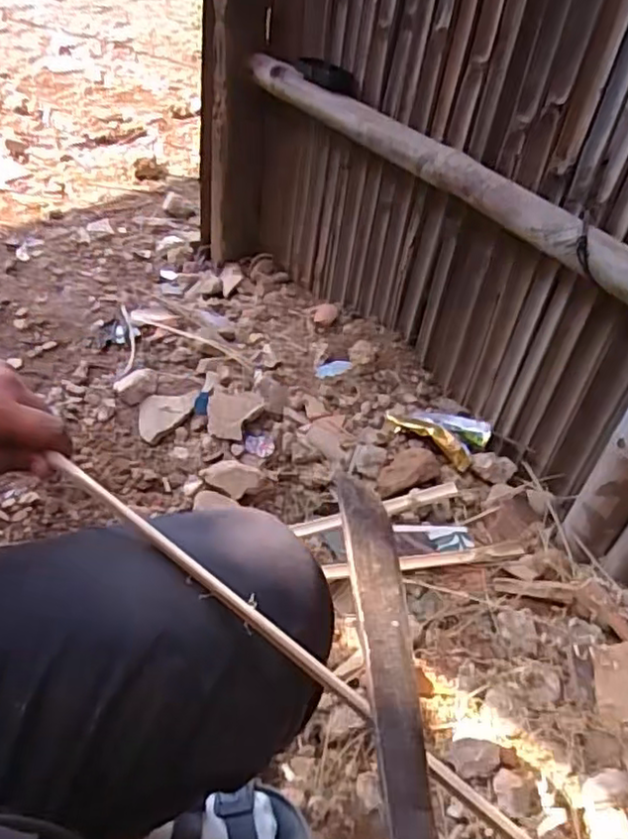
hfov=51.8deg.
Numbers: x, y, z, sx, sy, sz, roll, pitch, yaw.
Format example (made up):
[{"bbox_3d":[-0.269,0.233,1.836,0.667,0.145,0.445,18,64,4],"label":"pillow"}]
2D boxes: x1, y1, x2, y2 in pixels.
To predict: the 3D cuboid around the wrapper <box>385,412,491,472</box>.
[{"bbox_3d":[0.200,0.014,1.061,0.159,0.037,0.096,29,47,23],"label":"wrapper"}]

